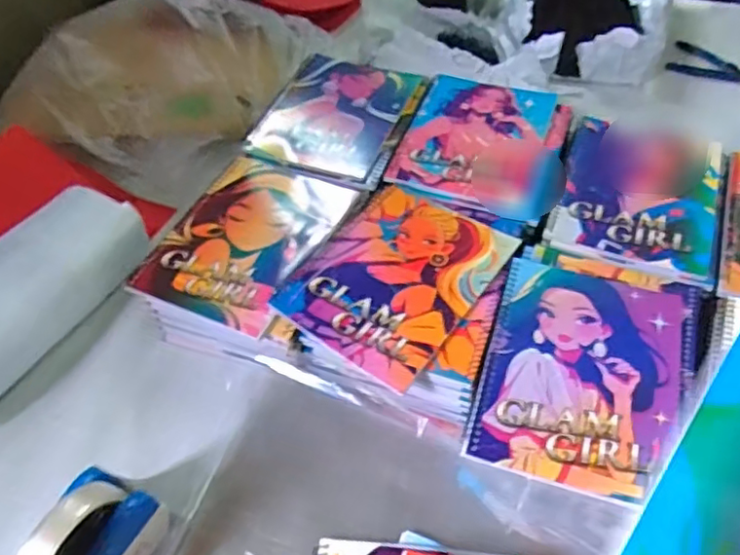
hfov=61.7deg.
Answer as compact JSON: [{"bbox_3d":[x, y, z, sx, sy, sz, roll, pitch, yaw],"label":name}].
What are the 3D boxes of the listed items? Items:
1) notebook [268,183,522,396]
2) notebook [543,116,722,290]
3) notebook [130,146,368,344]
[{"bbox_3d":[0.024,-0.005,0.565,0.150,0.009,0.193,29,58,24],"label":"notebook"},{"bbox_3d":[0.271,-0.088,0.626,0.149,0.010,0.208,15,53,15],"label":"notebook"},{"bbox_3d":[-0.118,-0.044,0.608,0.148,0.012,0.203,19,54,18],"label":"notebook"}]

